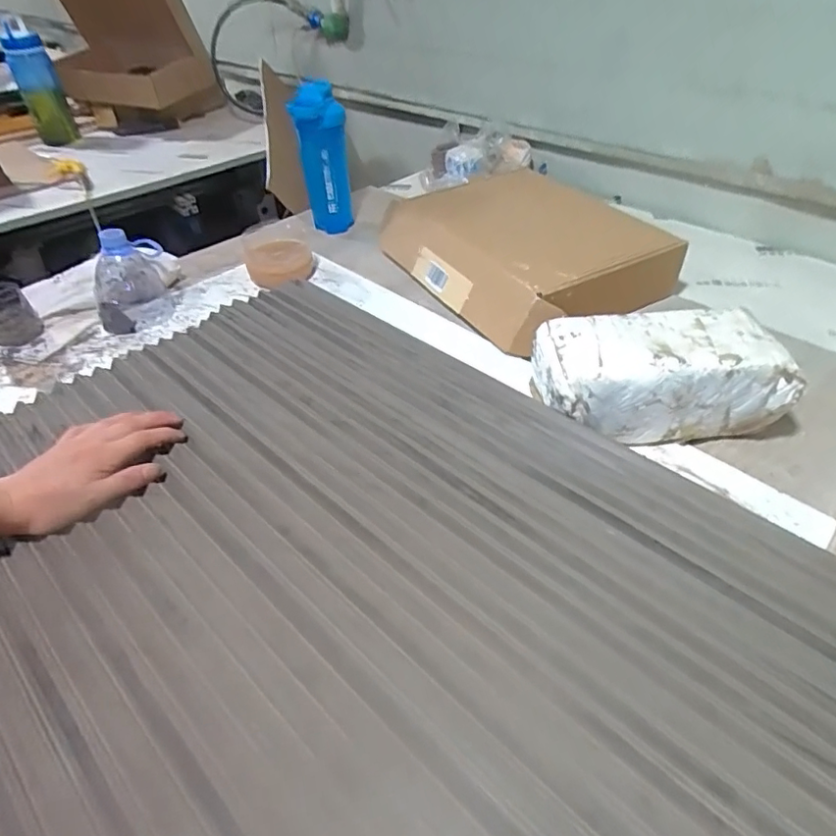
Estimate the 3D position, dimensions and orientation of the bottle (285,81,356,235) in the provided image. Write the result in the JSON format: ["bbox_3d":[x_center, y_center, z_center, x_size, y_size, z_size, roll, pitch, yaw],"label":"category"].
[{"bbox_3d":[-0.162,-0.446,0.949,0.081,0.227,0.100,-7,43,-6],"label":"bottle"}]

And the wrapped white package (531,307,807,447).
[{"bbox_3d":[0.247,-0.048,0.582,0.237,0.100,0.119,-5,42,-3],"label":"wrapped white package"}]

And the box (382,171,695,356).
[{"bbox_3d":[0.151,-0.265,0.865,0.290,0.097,0.427,-21,46,-20],"label":"box"}]

